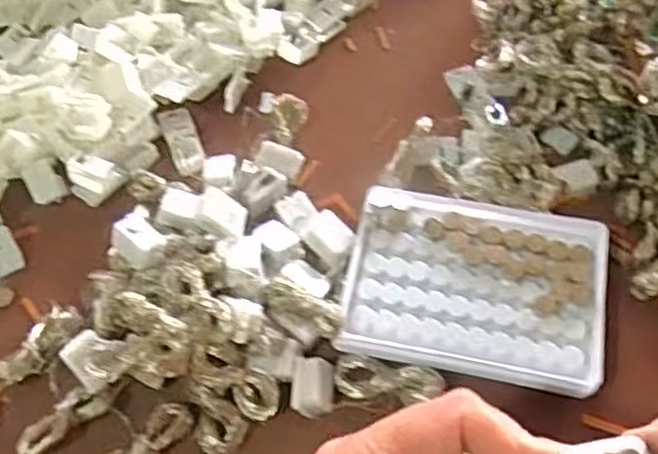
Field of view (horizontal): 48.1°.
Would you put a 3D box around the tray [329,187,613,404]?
[{"bbox_3d":[0.077,0.032,0.390,0.129,0.026,0.096,9,58,9],"label":"tray"}]

